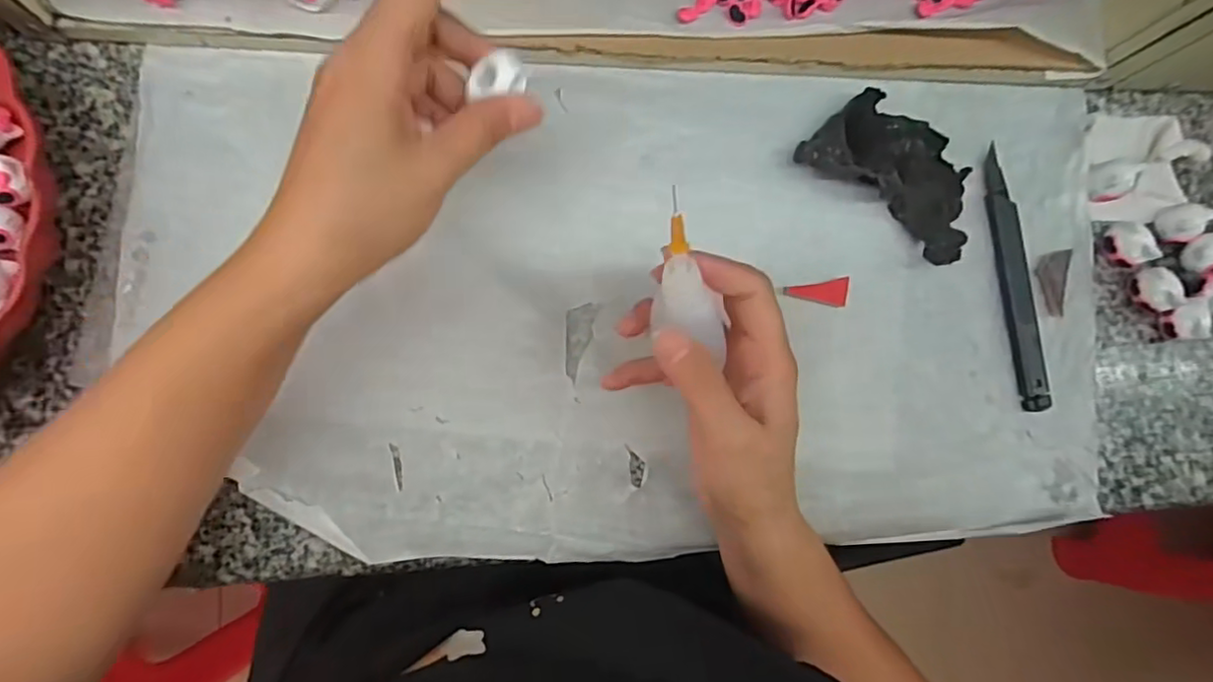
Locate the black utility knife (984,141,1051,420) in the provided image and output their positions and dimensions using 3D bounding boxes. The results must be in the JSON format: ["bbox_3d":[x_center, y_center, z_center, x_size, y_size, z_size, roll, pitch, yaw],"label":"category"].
[{"bbox_3d":[0.229,-0.035,0.345,0.018,0.007,0.145,-9,87,-8],"label":"black utility knife"}]

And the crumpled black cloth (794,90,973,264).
[{"bbox_3d":[0.159,-0.094,0.335,0.098,0.023,0.060,36,82,-4],"label":"crumpled black cloth"}]

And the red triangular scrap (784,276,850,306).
[{"bbox_3d":[0.115,-0.025,0.333,0.034,0.006,0.015,-10,87,-8],"label":"red triangular scrap"}]

